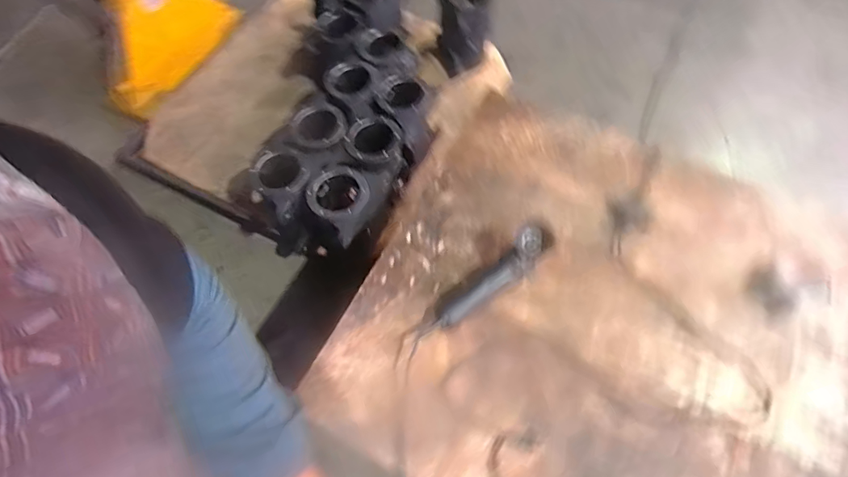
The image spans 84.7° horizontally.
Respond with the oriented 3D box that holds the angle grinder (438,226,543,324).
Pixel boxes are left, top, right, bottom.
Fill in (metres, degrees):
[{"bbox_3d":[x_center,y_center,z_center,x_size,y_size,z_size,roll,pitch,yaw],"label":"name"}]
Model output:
[{"bbox_3d":[0.143,0.086,0.956,0.262,0.053,0.066,-42,69,1],"label":"angle grinder"}]

